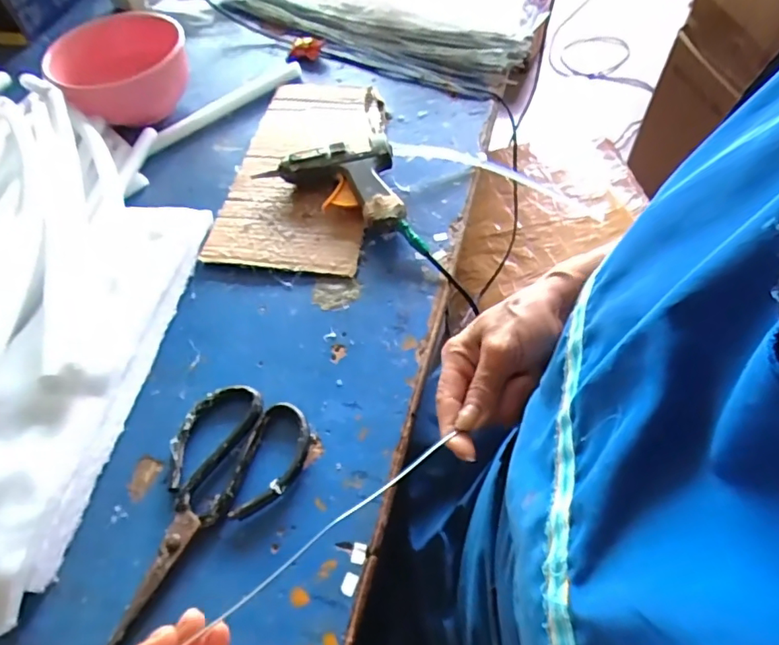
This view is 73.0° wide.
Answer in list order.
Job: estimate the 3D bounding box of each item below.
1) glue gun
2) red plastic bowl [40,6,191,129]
[{"bbox_3d":[-0.053,-0.125,0.506,0.130,0.035,0.113,-16,56,-6],"label":"glue gun"},{"bbox_3d":[-0.307,-0.287,0.619,0.148,0.079,0.142,-23,57,-10],"label":"red plastic bowl"}]

